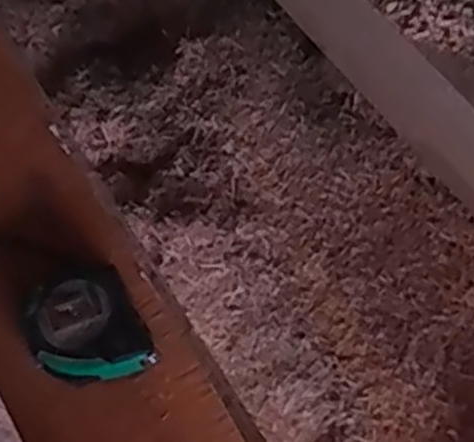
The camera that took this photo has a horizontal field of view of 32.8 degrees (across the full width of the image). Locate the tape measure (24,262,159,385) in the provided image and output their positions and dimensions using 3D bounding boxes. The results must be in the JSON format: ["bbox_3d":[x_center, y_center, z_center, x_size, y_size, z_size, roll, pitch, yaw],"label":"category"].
[{"bbox_3d":[-0.088,0.066,0.479,0.064,0.035,0.062,-20,68,-8],"label":"tape measure"}]

